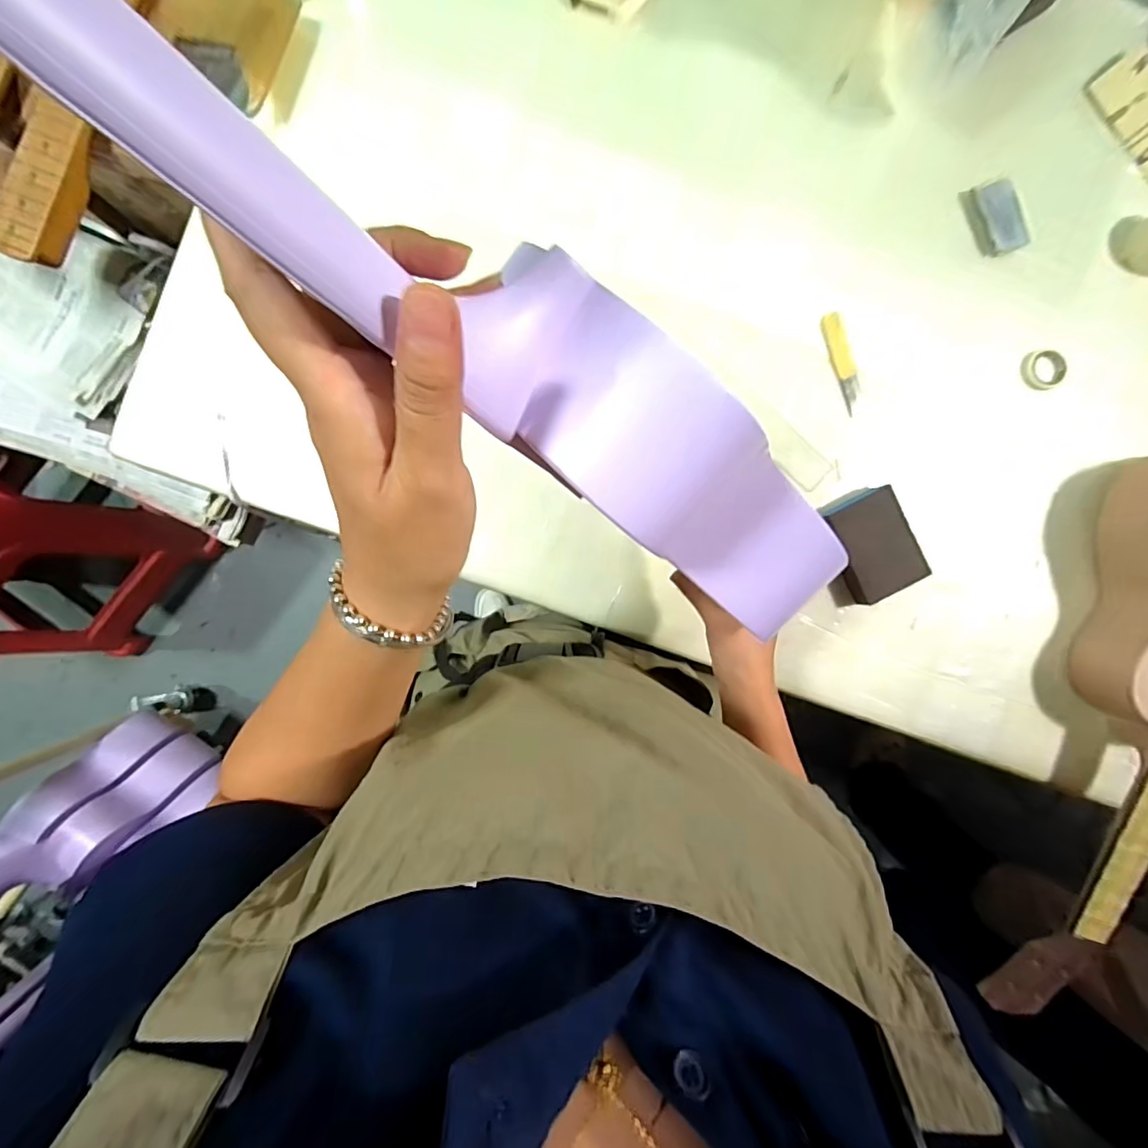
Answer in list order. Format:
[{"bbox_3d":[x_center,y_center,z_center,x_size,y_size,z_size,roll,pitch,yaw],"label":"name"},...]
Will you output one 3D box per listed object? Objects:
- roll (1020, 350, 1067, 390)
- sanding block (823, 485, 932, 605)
[{"bbox_3d":[0.472,-0.205,0.524,0.035,0.013,0.040,-18,91,-3],"label":"roll"},{"bbox_3d":[0.291,-0.027,0.510,0.070,0.024,0.096,-24,91,-3],"label":"sanding block"}]

